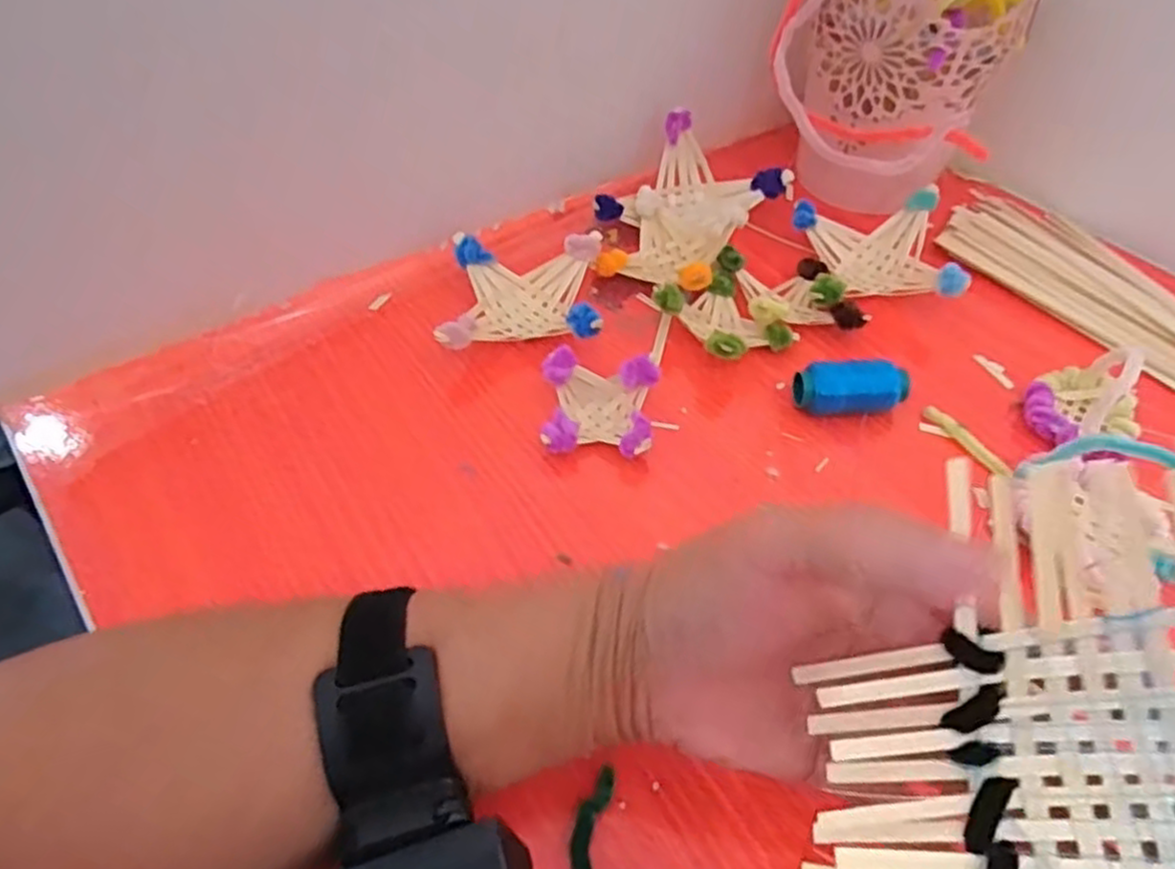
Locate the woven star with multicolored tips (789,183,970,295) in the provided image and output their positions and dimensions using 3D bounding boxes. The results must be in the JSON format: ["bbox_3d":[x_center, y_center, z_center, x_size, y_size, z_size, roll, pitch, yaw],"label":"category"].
[{"bbox_3d":[0.169,-0.107,0.443,0.080,0.036,0.081,1,51,0],"label":"woven star with multicolored tips"}]

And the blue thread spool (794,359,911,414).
[{"bbox_3d":[0.134,-0.021,0.381,0.055,0.025,0.022,-1,51,-1],"label":"blue thread spool"}]

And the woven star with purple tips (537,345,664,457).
[{"bbox_3d":[0.006,-0.012,0.370,0.053,0.031,0.049,5,51,3],"label":"woven star with purple tips"}]

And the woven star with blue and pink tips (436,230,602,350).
[{"bbox_3d":[-0.035,-0.075,0.418,0.082,0.036,0.081,1,51,0],"label":"woven star with blue and pink tips"}]

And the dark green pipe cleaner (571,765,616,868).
[{"bbox_3d":[0.005,0.140,0.256,0.023,0.008,0.044,-15,52,-13],"label":"dark green pipe cleaner"}]

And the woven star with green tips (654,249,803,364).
[{"bbox_3d":[0.077,-0.066,0.414,0.064,0.029,0.064,-30,57,-23],"label":"woven star with green tips"}]

